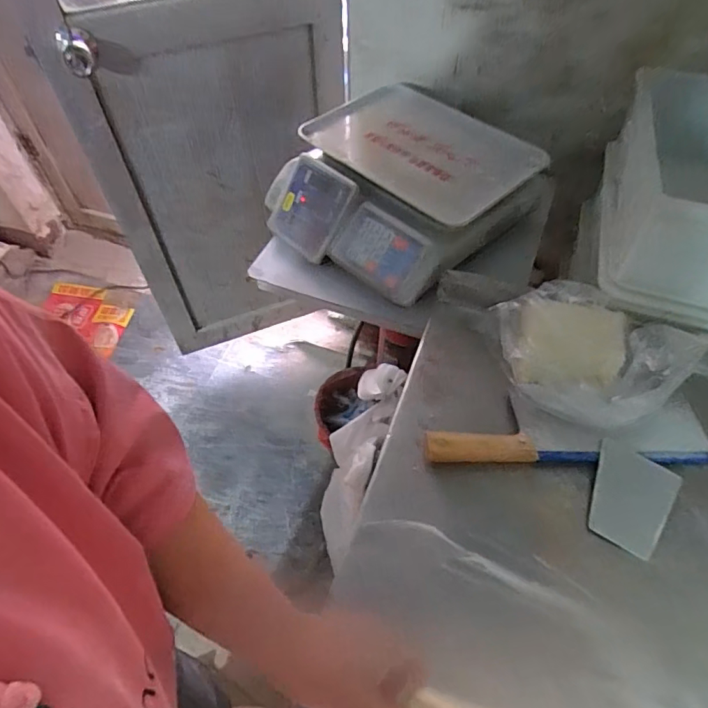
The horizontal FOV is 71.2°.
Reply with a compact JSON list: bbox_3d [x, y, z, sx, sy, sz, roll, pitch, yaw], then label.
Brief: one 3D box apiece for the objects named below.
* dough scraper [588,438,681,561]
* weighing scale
[{"bbox_3d":[0.288,0.151,0.513,0.080,0.011,0.107,24,57,18],"label":"dough scraper"},{"bbox_3d":[0.068,-0.270,0.783,0.344,0.116,0.344,36,61,24],"label":"weighing scale"}]

